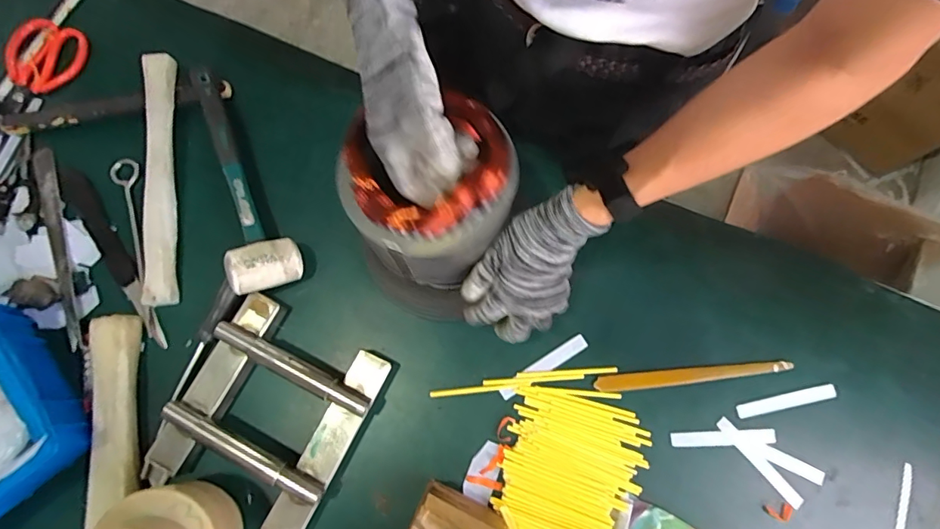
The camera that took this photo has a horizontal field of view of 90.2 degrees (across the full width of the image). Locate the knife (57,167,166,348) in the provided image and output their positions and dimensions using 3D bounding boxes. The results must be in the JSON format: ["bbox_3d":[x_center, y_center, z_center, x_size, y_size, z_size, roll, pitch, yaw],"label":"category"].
[{"bbox_3d":[-0.413,-0.012,0.540,0.031,0.014,0.243,-34,78,-9],"label":"knife"}]

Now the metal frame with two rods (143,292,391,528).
[{"bbox_3d":[-0.209,0.156,0.486,0.177,0.047,0.202,25,76,6],"label":"metal frame with two rods"}]

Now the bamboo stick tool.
[{"bbox_3d":[0.244,0.123,0.515,0.209,0.009,0.019,-5,75,-2],"label":"bamboo stick tool"}]

